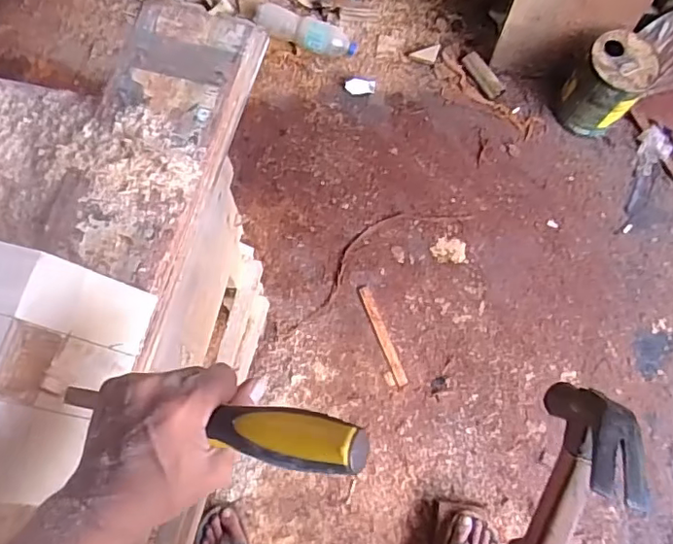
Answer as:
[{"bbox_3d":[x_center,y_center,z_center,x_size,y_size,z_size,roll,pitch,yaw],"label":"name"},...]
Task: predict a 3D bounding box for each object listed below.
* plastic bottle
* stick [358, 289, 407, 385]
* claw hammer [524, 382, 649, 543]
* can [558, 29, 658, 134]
[{"bbox_3d":[-0.084,-0.630,1.482,0.275,0.070,0.069,15,72,2],"label":"plastic bottle"},{"bbox_3d":[0.108,0.146,1.304,0.028,0.008,0.240,-20,74,-9],"label":"stick"},{"bbox_3d":[0.132,0.213,0.382,0.035,0.111,0.272,21,91,4],"label":"claw hammer"},{"bbox_3d":[0.672,-0.465,1.418,0.168,0.212,0.174,40,75,10],"label":"can"}]

